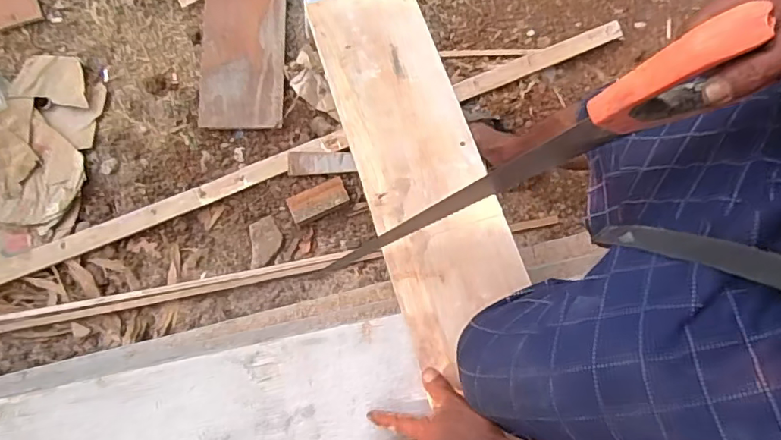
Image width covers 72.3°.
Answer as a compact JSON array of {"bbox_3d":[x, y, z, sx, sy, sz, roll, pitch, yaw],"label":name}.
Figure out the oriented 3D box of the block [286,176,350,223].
[{"bbox_3d":[-0.150,-0.040,1.113,0.124,0.038,0.061,-25,83,-10],"label":"block"}]

